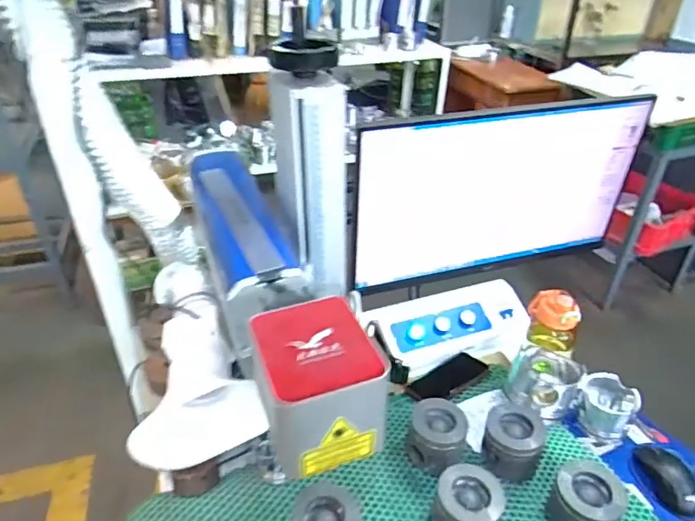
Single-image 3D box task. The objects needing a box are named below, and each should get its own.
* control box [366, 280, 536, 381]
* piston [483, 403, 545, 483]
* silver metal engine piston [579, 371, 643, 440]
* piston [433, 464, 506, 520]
[{"bbox_3d":[0.232,0.139,1.084,0.343,0.075,0.179,-12,35,-19],"label":"control box"},{"bbox_3d":[0.255,0.284,0.791,0.087,0.091,0.082,0,33,0],"label":"piston"},{"bbox_3d":[0.455,0.255,0.906,0.091,0.071,0.091,0,33,0],"label":"silver metal engine piston"},{"bbox_3d":[0.165,0.343,0.700,0.087,0.093,0.080,0,33,0],"label":"piston"}]

